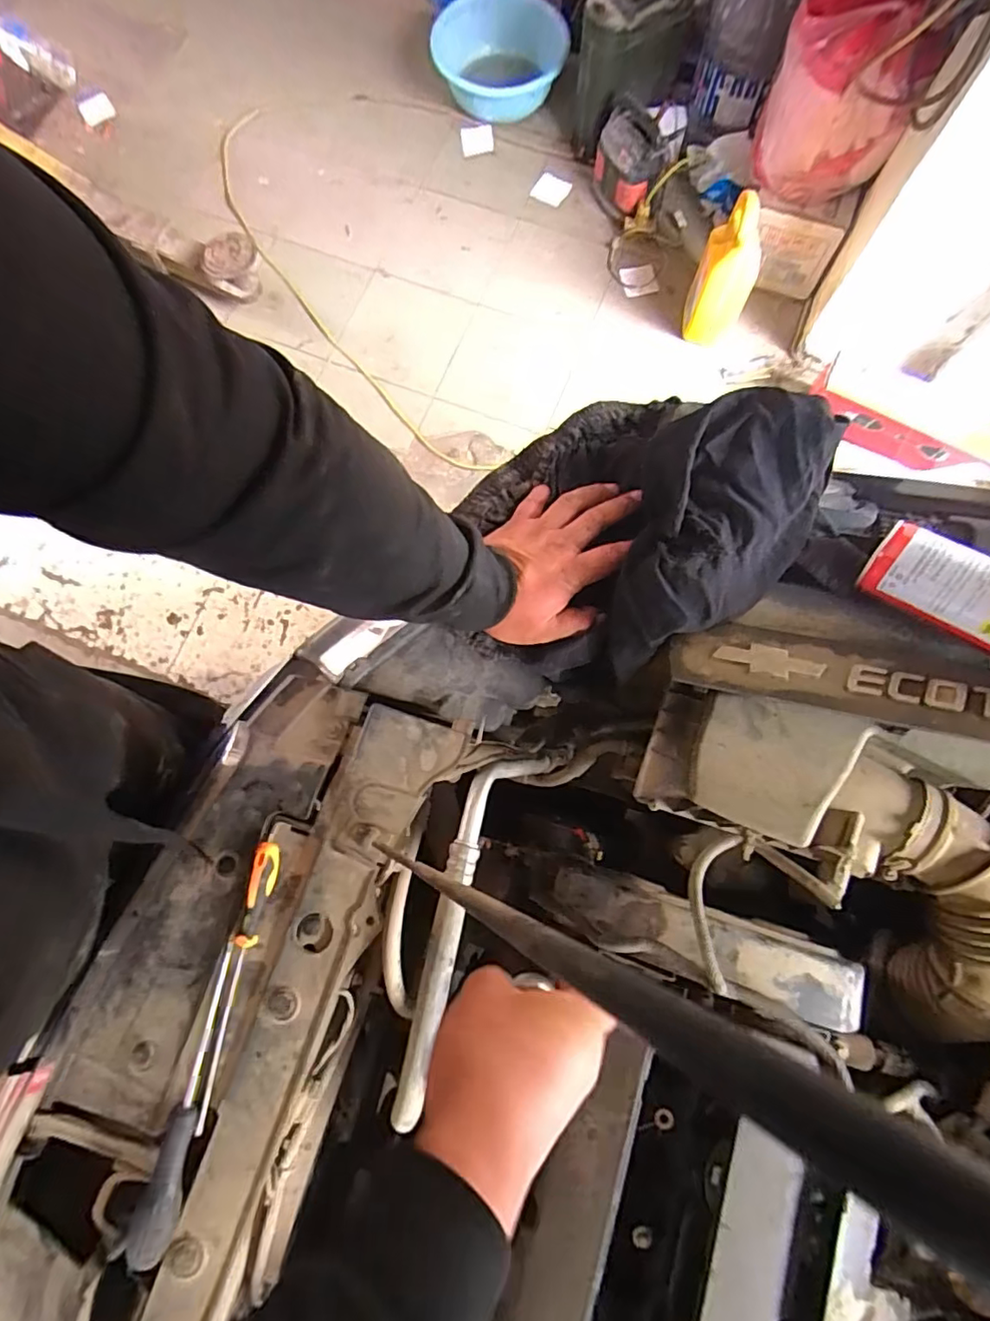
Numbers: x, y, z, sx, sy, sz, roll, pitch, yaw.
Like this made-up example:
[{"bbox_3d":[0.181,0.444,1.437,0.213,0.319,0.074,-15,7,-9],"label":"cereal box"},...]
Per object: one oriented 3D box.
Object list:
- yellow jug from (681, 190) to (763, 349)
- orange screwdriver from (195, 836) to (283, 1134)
[{"bbox_3d":[0.561,-0.940,1.431,0.137,0.251,0.227,20,79,6],"label":"yellow jug"},{"bbox_3d":[-0.219,0.268,0.487,0.020,0.019,0.225,13,78,4],"label":"orange screwdriver"}]

